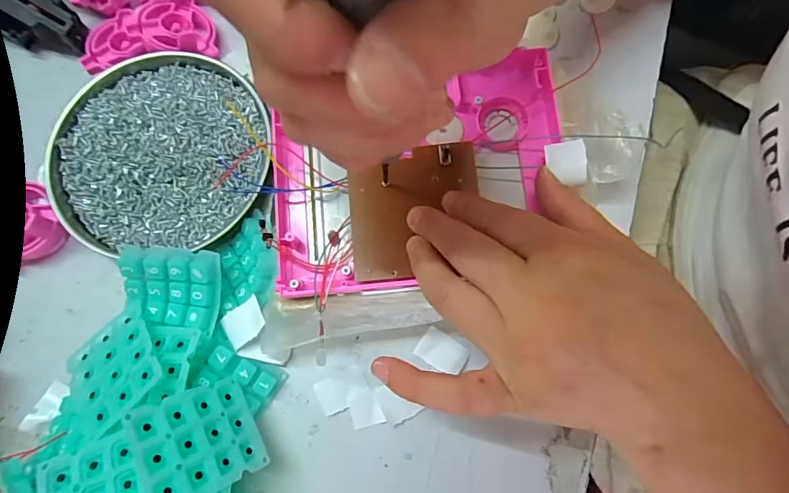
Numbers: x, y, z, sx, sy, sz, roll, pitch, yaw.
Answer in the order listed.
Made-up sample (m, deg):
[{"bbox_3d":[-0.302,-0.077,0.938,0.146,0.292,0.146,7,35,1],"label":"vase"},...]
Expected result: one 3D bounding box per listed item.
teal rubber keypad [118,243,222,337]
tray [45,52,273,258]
[{"bbox_3d":[-0.127,0.023,0.253,0.055,0.008,0.044,5,96,2],"label":"teal rubber keypad"},{"bbox_3d":[-0.150,-0.061,0.288,0.129,0.024,0.127,-1,77,0],"label":"tray"}]

